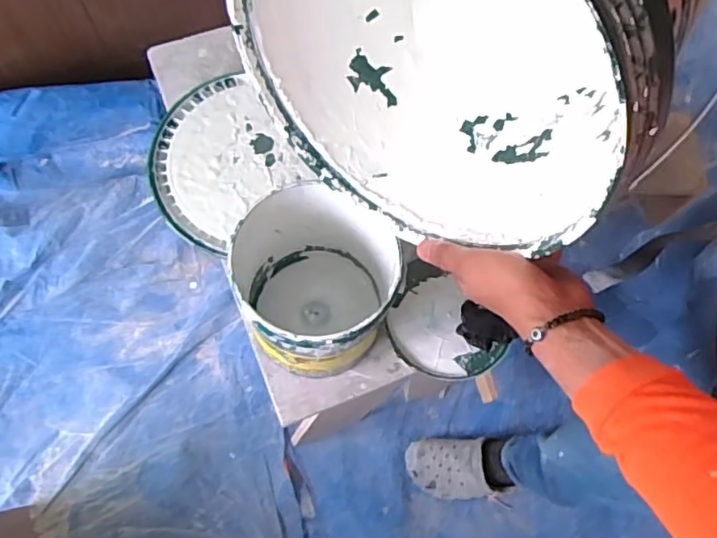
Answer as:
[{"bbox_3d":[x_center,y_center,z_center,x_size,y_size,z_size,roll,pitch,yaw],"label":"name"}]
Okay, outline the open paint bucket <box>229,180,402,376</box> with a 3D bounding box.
[{"bbox_3d":[-0.041,0.022,0.682,0.158,0.197,0.171,1,69,-4],"label":"open paint bucket"}]

